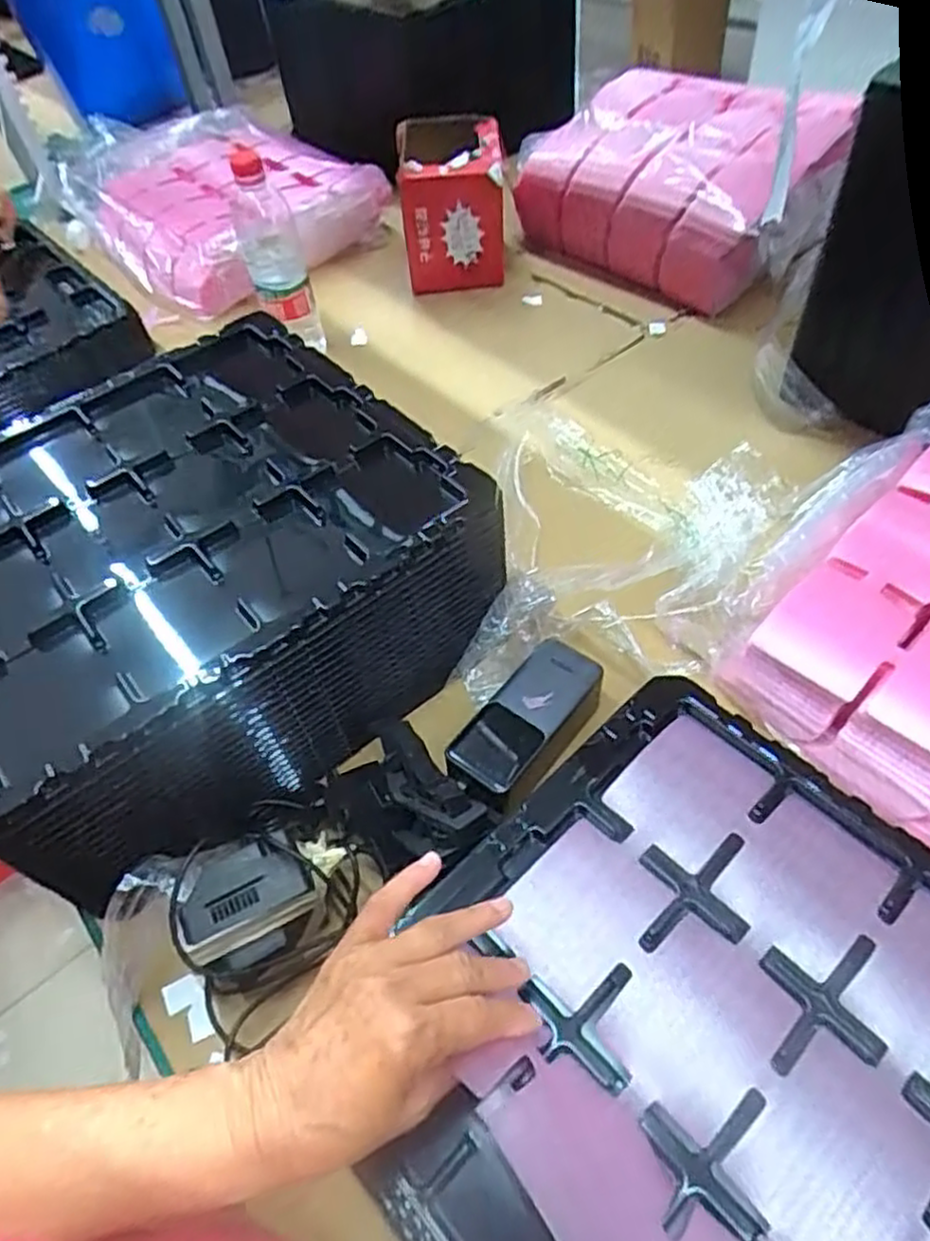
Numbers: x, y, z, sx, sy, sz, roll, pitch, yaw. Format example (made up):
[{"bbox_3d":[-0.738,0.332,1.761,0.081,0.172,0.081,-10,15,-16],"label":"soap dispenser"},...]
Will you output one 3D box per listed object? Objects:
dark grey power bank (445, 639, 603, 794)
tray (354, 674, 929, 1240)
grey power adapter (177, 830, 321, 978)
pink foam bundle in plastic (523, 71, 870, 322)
[{"bbox_3d":[0.046,0.065,0.527,0.052,0.017,0.130,32,63,27],"label":"dark grey power bank"},{"bbox_3d":[0.144,0.232,0.364,0.324,0.034,0.359,-38,55,-23],"label":"tray"},{"bbox_3d":[-0.133,0.171,0.449,0.080,0.036,0.055,-34,56,-17],"label":"grey power adapter"},{"bbox_3d":[0.245,-0.520,0.894,0.339,0.166,0.222,26,61,24],"label":"pink foam bundle in plastic"}]

